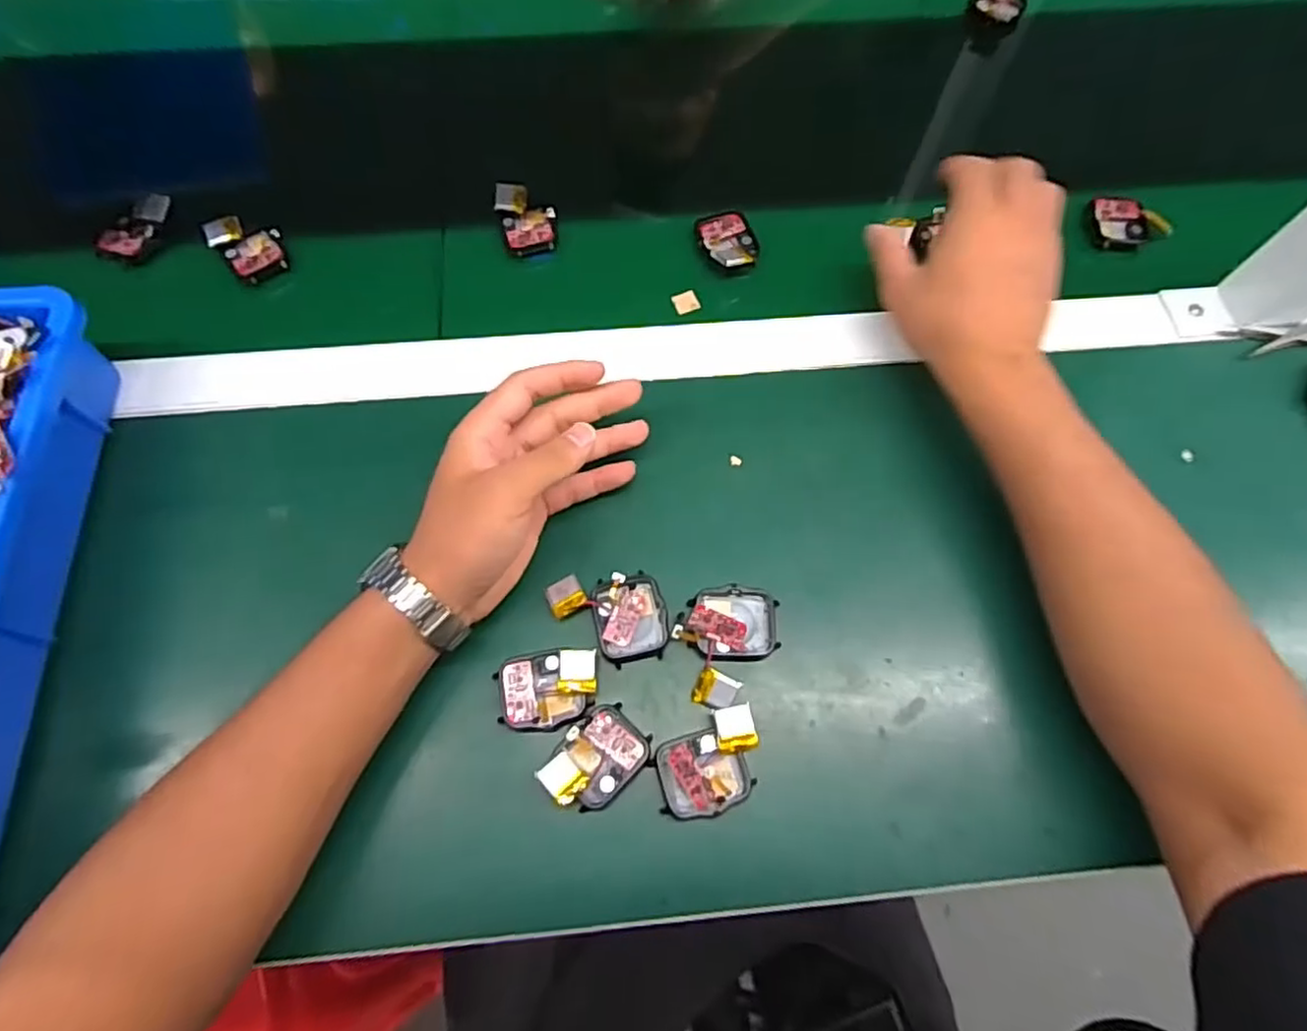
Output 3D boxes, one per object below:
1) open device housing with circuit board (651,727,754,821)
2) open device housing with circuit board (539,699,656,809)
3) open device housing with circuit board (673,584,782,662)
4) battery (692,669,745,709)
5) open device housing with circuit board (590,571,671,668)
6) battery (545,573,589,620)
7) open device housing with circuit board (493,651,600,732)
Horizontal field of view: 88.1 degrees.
[{"bbox_3d":[0.024,0.129,0.337,0.045,0.009,0.038,-13,70,-6],"label":"open device housing with circuit board"},{"bbox_3d":[-0.028,0.122,0.335,0.037,0.017,0.050,43,74,14],"label":"open device housing with circuit board"},{"bbox_3d":[0.040,0.059,0.367,0.054,0.022,0.038,1,69,0],"label":"open device housing with circuit board"},{"bbox_3d":[0.032,0.091,0.352,0.021,0.004,0.019,23,83,11],"label":"battery"},{"bbox_3d":[-0.012,0.056,0.368,0.038,0.015,0.046,-13,70,-5],"label":"open device housing with circuit board"},{"bbox_3d":[-0.048,0.044,0.369,0.020,0.004,0.021,-25,54,-15],"label":"battery"},{"bbox_3d":[-0.054,0.090,0.348,0.050,0.014,0.038,-2,69,-1],"label":"open device housing with circuit board"}]

